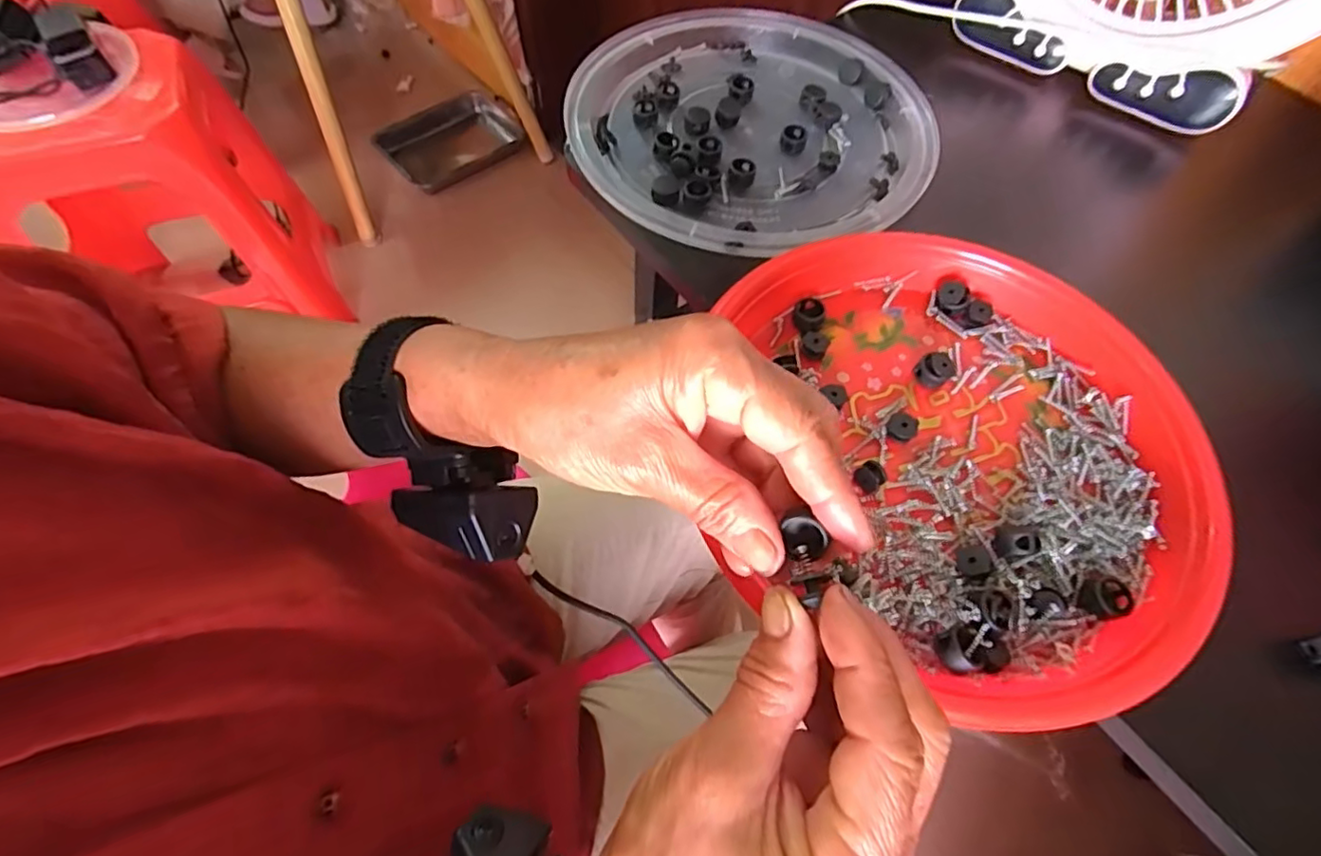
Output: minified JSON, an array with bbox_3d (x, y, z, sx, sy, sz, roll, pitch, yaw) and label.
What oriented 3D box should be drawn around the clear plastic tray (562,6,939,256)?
[{"bbox_3d":[0.062,-0.207,0.404,0.231,0.024,0.239,24,64,10],"label":"clear plastic tray"}]

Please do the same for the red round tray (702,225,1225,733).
[{"bbox_3d":[0.140,0.006,0.289,0.215,0.025,0.236,-6,62,-6],"label":"red round tray"}]

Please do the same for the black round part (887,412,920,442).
[{"bbox_3d":[0.118,0.000,0.297,0.013,0.012,0.011,25,64,11],"label":"black round part"}]

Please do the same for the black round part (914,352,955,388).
[{"bbox_3d":[0.141,-0.030,0.314,0.016,0.013,0.016,1,62,-2],"label":"black round part"}]

